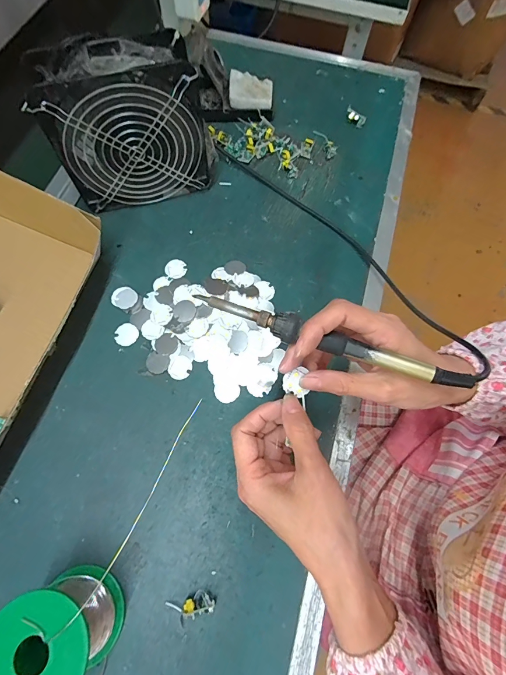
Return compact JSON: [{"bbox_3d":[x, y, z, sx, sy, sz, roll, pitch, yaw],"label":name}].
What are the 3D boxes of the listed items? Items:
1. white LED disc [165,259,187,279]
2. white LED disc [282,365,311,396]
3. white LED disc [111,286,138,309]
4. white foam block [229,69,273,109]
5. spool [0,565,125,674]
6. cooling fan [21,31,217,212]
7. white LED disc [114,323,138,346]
[{"bbox_3d":[-0.090,-0.081,0.401,0.024,0.004,0.026,1,68,-2],"label":"white LED disc"},{"bbox_3d":[0.034,0.035,0.271,0.020,0.004,0.022,0,94,-7],"label":"white LED disc"},{"bbox_3d":[-0.142,-0.044,0.381,0.029,0.004,0.025,31,70,9],"label":"white LED disc"},{"bbox_3d":[-0.003,-0.343,0.478,0.060,0.006,0.056,6,78,0],"label":"white foam block"},{"bbox_3d":[-0.138,0.212,0.248,0.070,0.075,0.070,39,72,12],"label":"spool"},{"bbox_3d":[-0.126,-0.219,0.370,0.155,0.151,0.058,-15,70,-9],"label":"cooling fan"},{"bbox_3d":[-0.135,-0.004,0.366,0.024,0.004,0.024,1,68,-2],"label":"white LED disc"}]

